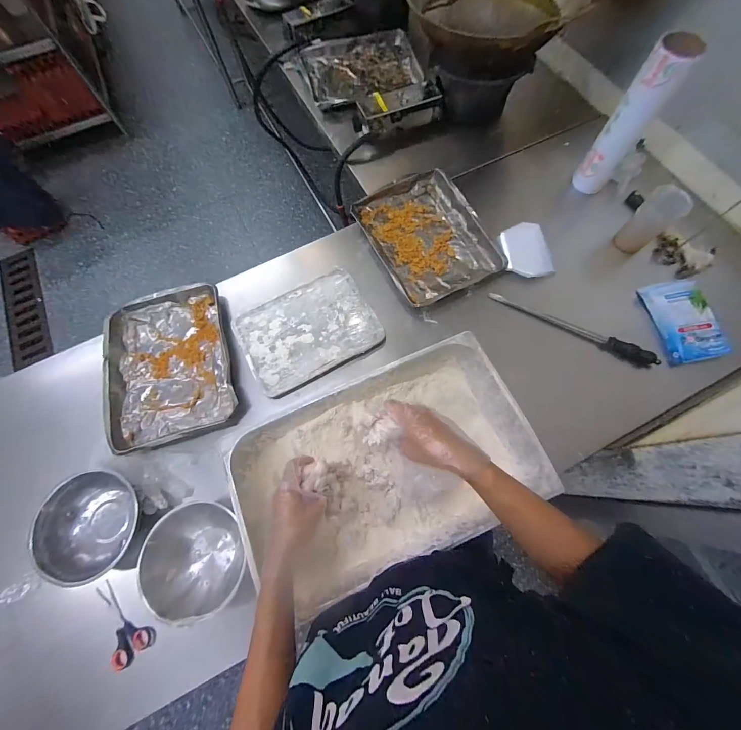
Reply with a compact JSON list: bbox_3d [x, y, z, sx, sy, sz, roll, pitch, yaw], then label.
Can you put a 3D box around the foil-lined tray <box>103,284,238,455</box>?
[{"bbox_3d":[-0.481,-0.009,0.776,0.278,0.045,0.372,-18,71,-5],"label":"foil-lined tray"}]

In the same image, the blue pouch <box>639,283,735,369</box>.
[{"bbox_3d":[0.727,-0.105,0.755,0.121,0.040,0.198,-12,79,11],"label":"blue pouch"}]

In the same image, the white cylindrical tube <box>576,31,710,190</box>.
[{"bbox_3d":[0.614,-0.572,0.780,0.092,0.293,0.092,34,75,12],"label":"white cylindrical tube"}]

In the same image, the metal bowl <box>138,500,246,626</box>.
[{"bbox_3d":[-0.334,0.364,0.621,0.167,0.085,0.184,-5,71,0],"label":"metal bowl"}]

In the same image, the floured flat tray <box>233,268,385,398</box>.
[{"bbox_3d":[-0.151,-0.086,0.790,0.308,0.015,0.233,-28,72,-8],"label":"floured flat tray"}]

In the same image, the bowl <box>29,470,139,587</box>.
[{"bbox_3d":[-0.560,0.323,0.660,0.198,0.062,0.183,-1,71,2],"label":"bowl"}]

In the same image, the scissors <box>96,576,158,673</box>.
[{"bbox_3d":[-0.488,0.497,0.626,0.074,0.017,0.149,-42,75,-12],"label":"scissors"}]

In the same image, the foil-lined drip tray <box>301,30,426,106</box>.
[{"bbox_3d":[-0.037,-1.034,1.132,0.382,0.036,0.334,-18,71,-4],"label":"foil-lined drip tray"}]

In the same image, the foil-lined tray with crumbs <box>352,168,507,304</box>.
[{"bbox_3d":[0.144,-0.349,0.869,0.286,0.038,0.378,-25,72,-7],"label":"foil-lined tray with crumbs"}]

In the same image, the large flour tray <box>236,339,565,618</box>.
[{"bbox_3d":[0.022,0.188,0.620,0.512,0.140,0.310,-22,72,-6],"label":"large flour tray"}]

